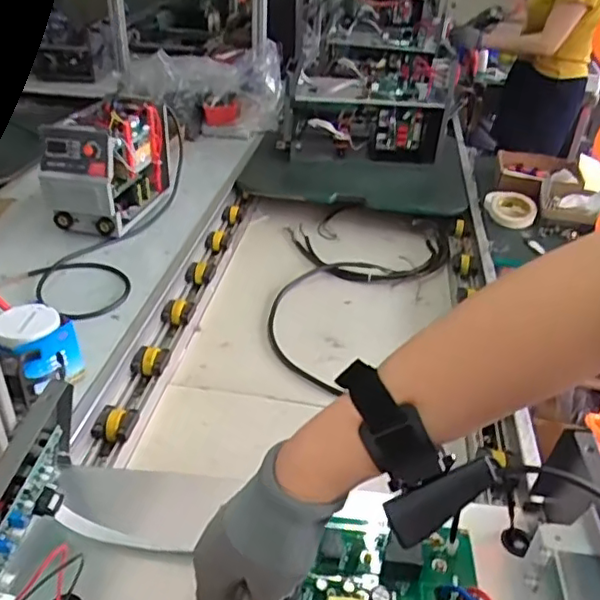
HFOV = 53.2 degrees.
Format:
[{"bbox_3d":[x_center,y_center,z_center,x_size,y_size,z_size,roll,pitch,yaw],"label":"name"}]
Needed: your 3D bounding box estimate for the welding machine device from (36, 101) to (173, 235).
[{"bbox_3d":[-0.414,-0.298,1.335,0.156,0.239,0.314,12,35,12],"label":"welding machine device"}]

